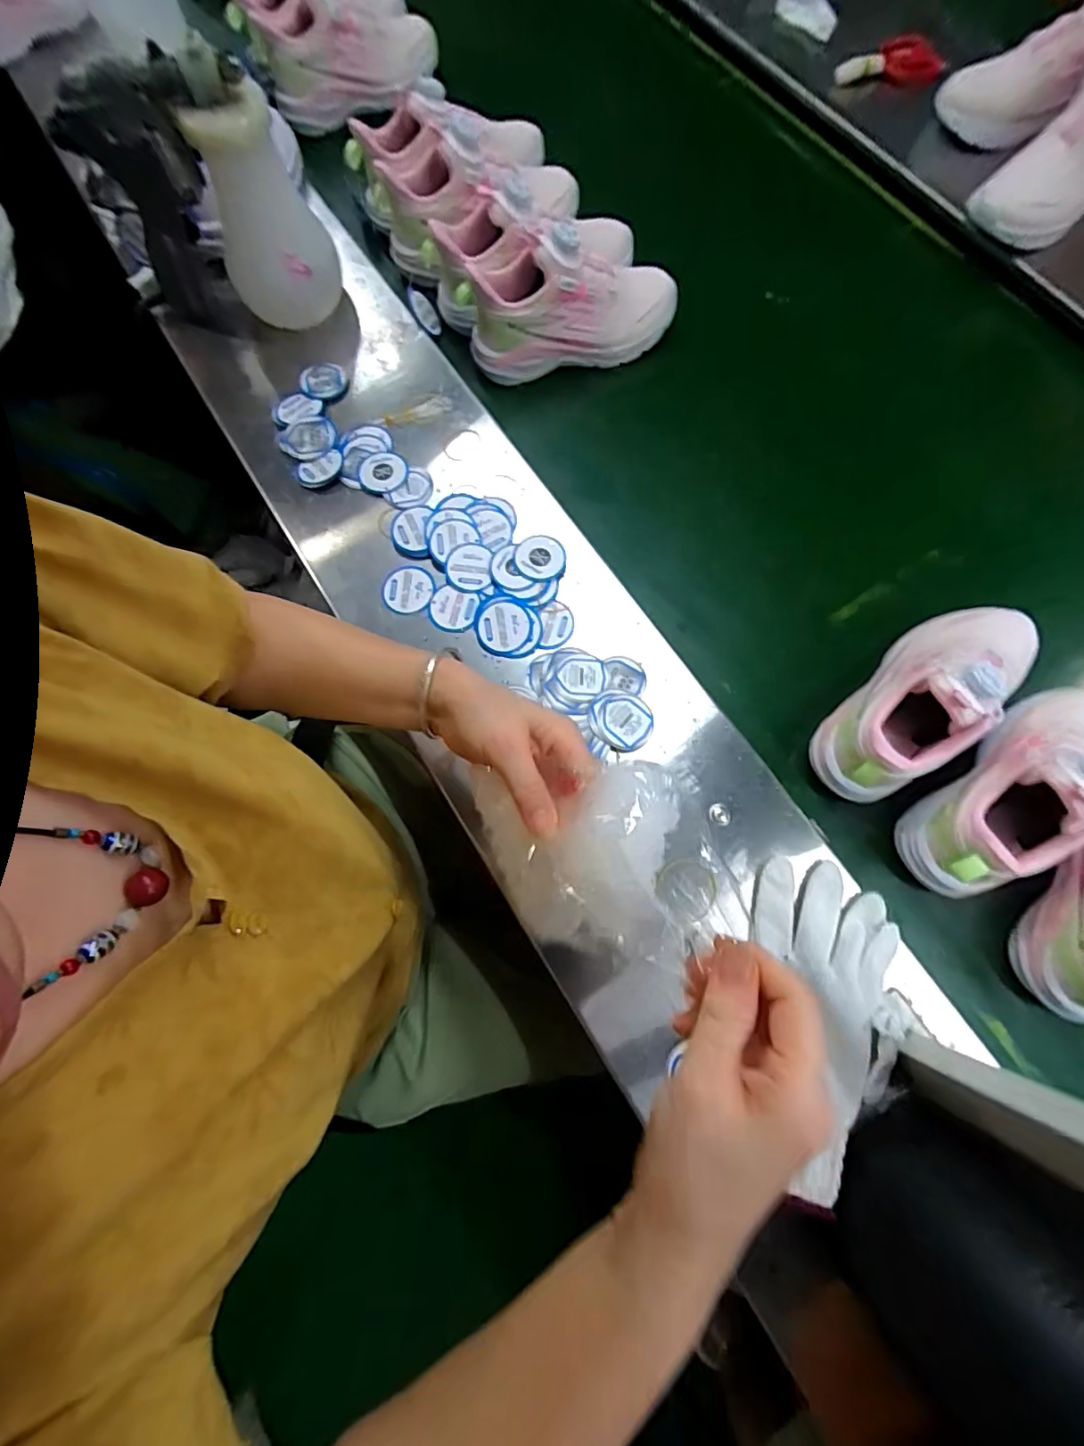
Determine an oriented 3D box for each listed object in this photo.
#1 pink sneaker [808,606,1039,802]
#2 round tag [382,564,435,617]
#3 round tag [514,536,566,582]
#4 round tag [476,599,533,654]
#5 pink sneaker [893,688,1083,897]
[{"bbox_3d":[0.319,-0.026,0.452,0.212,0.114,0.086,-37,79,-8],"label":"pink sneaker"},{"bbox_3d":[-0.123,-0.123,0.515,0.046,0.004,0.047,0,77,0],"label":"round tag"},{"bbox_3d":[-0.002,-0.153,0.518,0.045,0.005,0.044,0,77,0],"label":"round tag"},{"bbox_3d":[-0.034,-0.086,0.501,0.048,0.006,0.050,0,77,0],"label":"round tag"},{"bbox_3d":[0.379,0.047,0.425,0.213,0.125,0.081,-38,79,-8],"label":"pink sneaker"}]

